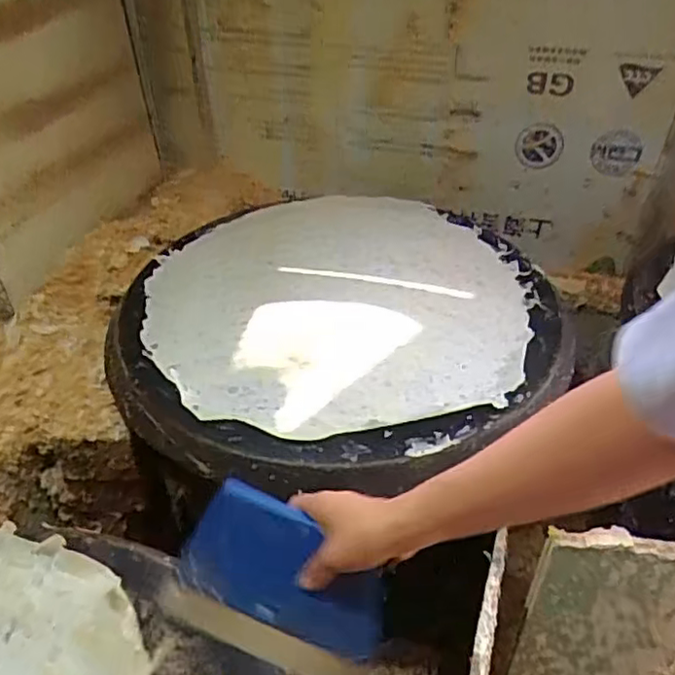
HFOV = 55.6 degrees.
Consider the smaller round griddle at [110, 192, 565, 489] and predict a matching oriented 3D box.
[{"bbox_3d":[0.007,-0.033,0.897,0.613,0.097,0.553,-22,44,-24],"label":"smaller round griddle"}]

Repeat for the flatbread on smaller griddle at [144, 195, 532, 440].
[{"bbox_3d":[0.002,-0.060,0.912,0.533,0.060,0.489,-8,40,-9],"label":"flatbread on smaller griddle"}]

